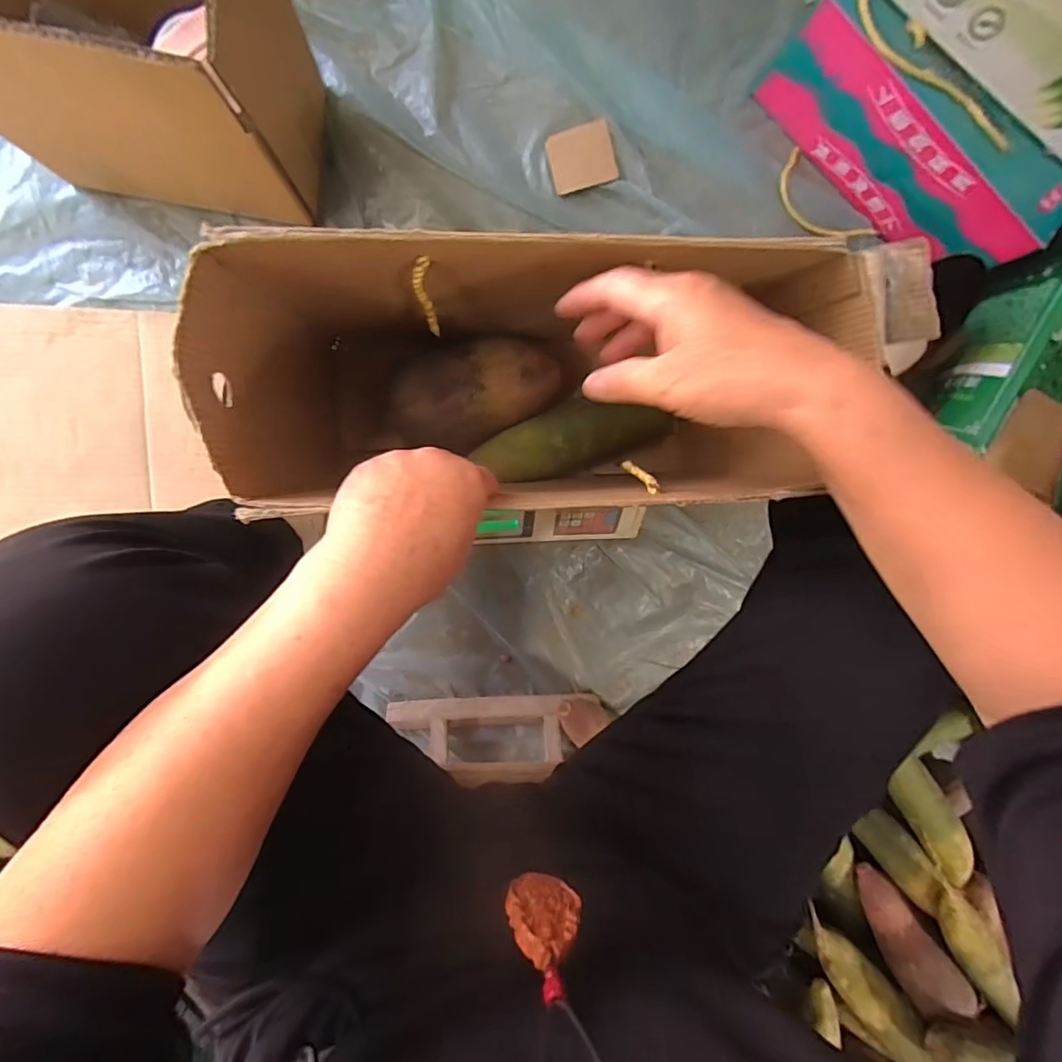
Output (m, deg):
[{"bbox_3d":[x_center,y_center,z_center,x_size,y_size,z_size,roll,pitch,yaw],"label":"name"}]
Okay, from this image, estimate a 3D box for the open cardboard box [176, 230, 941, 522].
[{"bbox_3d":[0.016,-0.101,0.424,0.419,0.259,0.145,-2,97,-6],"label":"open cardboard box"}]

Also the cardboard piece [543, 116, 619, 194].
[{"bbox_3d":[0.059,-0.424,0.613,0.073,0.009,0.065,-15,94,1],"label":"cardboard piece"}]

